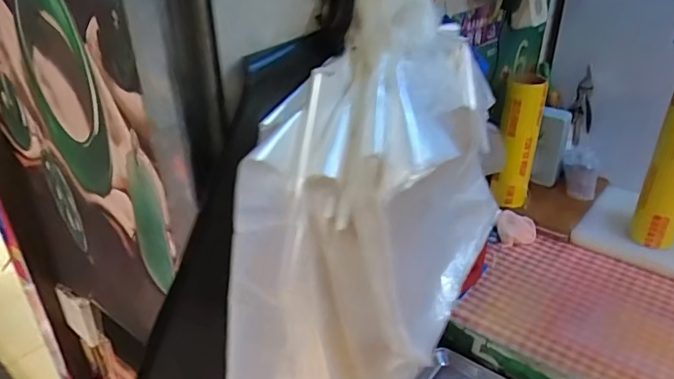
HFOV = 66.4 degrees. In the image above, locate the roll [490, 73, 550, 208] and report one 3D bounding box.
[{"bbox_3d":[0.403,-0.105,1.144,0.081,0.302,0.068,11,32,18],"label":"roll"}]

